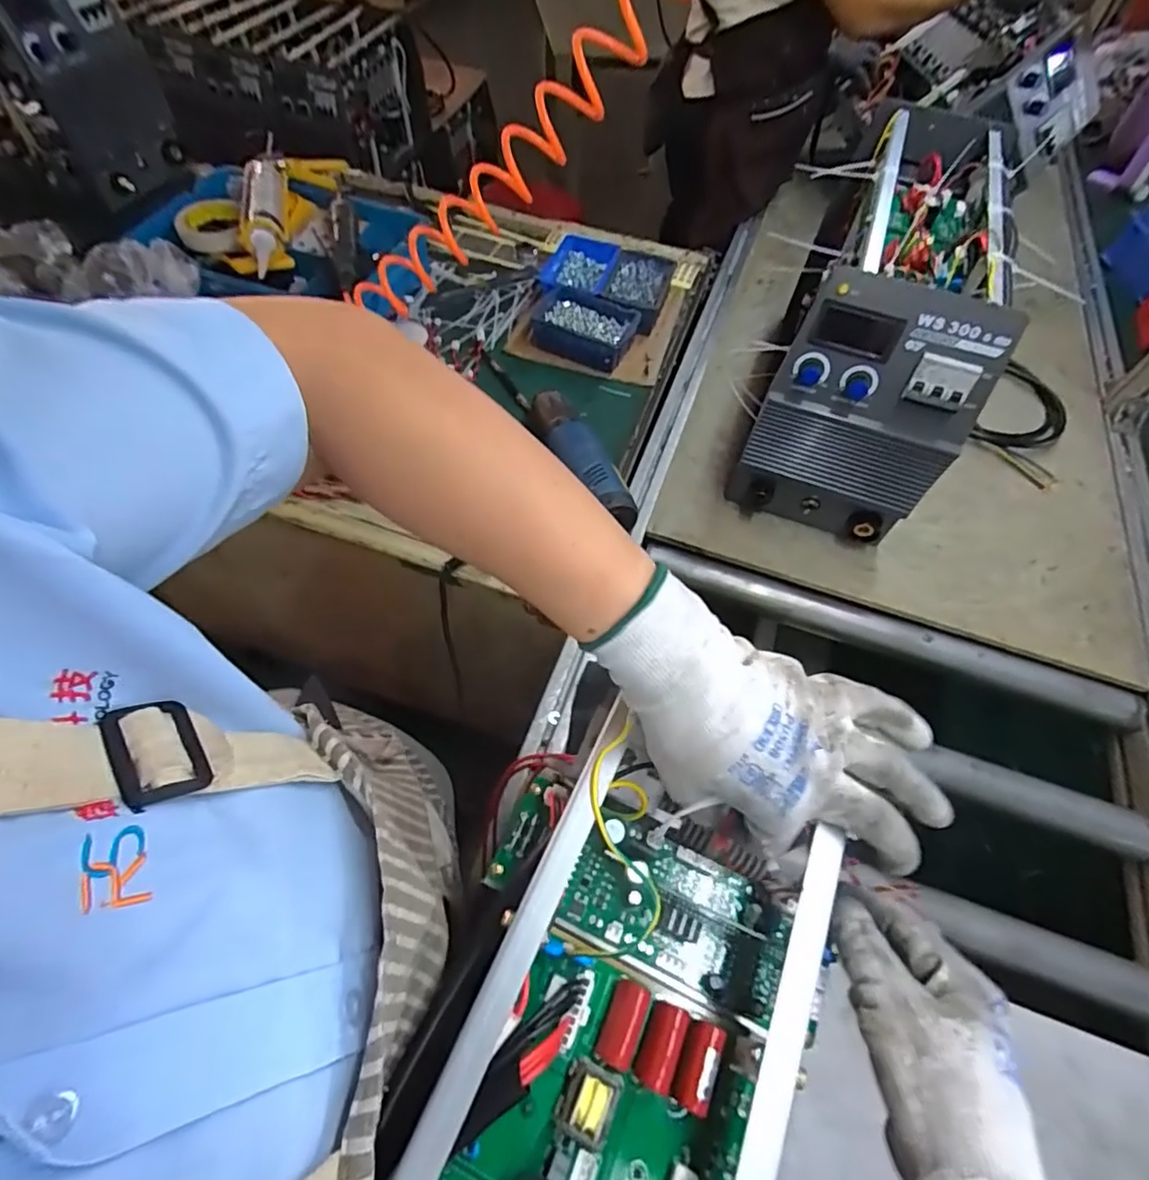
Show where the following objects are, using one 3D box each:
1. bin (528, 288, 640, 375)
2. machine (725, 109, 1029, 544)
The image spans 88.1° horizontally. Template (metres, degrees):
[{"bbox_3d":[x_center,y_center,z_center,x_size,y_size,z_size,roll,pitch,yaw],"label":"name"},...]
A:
[{"bbox_3d":[0.008,-0.389,0.891,0.157,0.054,0.102,25,60,11],"label":"bin"},{"bbox_3d":[0.393,-0.327,0.753,0.195,0.295,0.476,23,60,12],"label":"machine"}]

